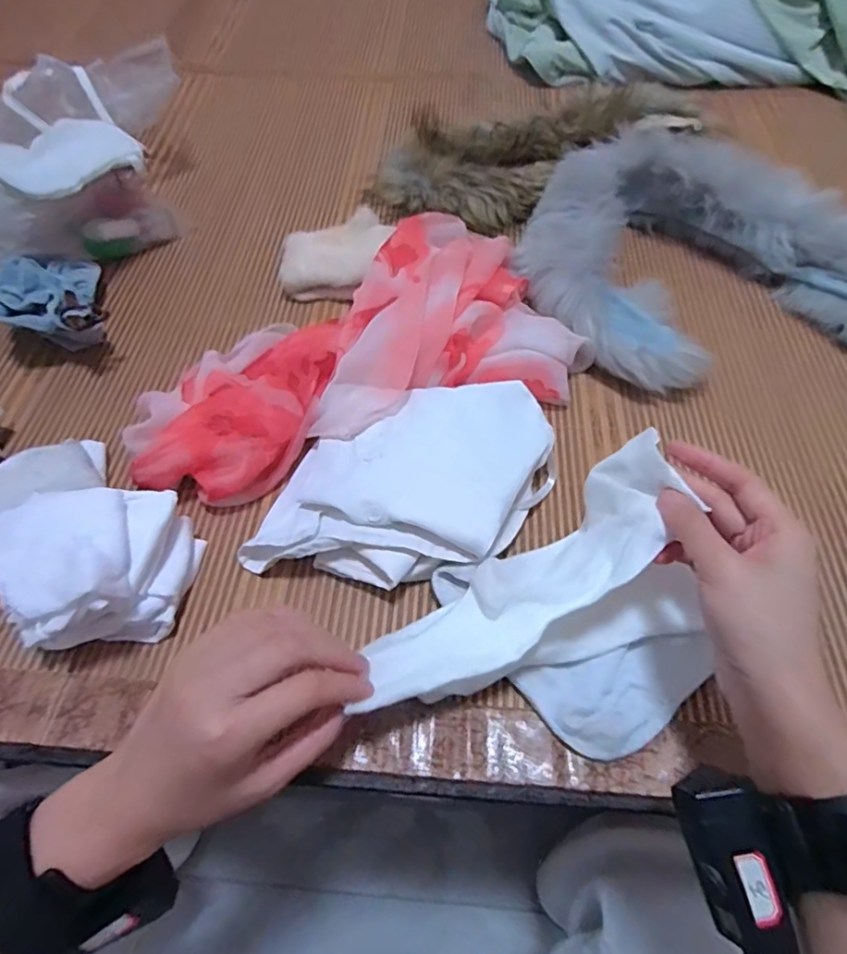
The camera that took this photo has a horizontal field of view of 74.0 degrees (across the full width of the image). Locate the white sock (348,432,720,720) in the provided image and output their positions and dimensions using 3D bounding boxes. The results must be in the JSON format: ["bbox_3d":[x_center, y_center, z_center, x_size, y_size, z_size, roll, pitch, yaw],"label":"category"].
[{"bbox_3d":[0.068,0.066,0.346,0.209,0.059,0.061,-38,66,-3],"label":"white sock"}]

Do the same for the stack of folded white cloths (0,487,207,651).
[{"bbox_3d":[-0.213,0.055,0.369,0.107,0.069,0.094,-12,60,-8],"label":"stack of folded white cloths"}]

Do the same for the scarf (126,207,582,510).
[{"bbox_3d":[-0.068,-0.123,0.497,0.384,0.052,0.229,-18,61,-11],"label":"scarf"}]

